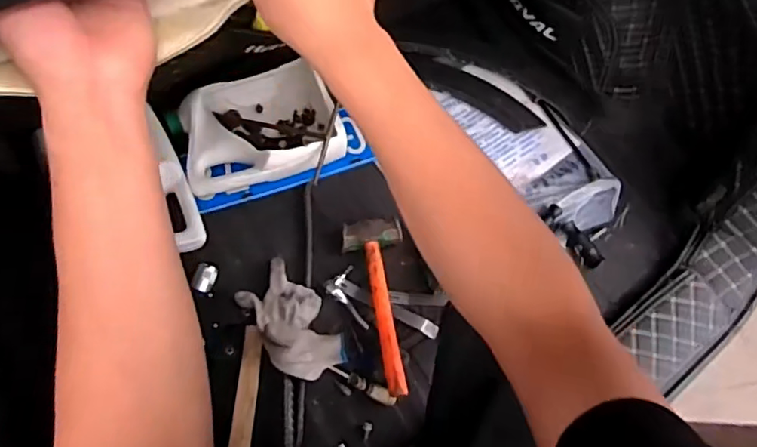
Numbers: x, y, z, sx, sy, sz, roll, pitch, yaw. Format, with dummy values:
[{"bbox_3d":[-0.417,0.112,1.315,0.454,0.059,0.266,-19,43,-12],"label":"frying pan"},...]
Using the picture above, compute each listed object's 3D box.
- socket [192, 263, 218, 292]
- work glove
[{"bbox_3d":[-0.298,0.093,0.968,0.031,0.027,0.053,8,64,0],"label":"socket"},{"bbox_3d":[-0.150,0.153,0.941,0.120,0.065,0.215,-33,70,-18],"label":"work glove"}]

